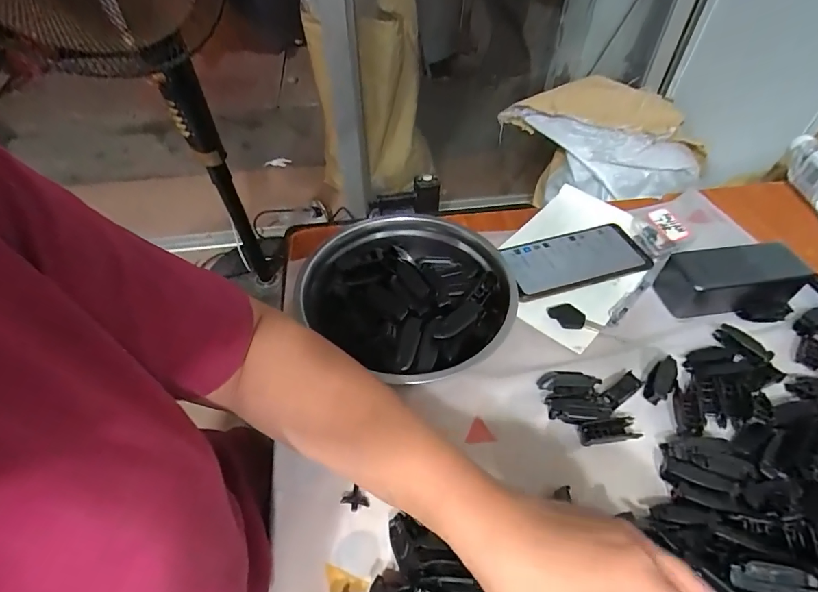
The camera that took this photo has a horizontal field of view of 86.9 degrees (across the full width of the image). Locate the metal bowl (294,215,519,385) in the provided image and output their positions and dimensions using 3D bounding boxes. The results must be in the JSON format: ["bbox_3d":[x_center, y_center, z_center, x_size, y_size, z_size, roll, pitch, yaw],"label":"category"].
[{"bbox_3d":[0.004,-0.003,0.436,0.204,0.052,0.178,36,58,28],"label":"metal bowl"}]

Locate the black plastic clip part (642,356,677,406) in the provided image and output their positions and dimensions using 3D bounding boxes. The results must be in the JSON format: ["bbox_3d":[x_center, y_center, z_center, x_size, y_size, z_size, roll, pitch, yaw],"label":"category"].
[{"bbox_3d":[0.235,0.077,0.400,0.019,0.009,0.050,29,55,25],"label":"black plastic clip part"}]

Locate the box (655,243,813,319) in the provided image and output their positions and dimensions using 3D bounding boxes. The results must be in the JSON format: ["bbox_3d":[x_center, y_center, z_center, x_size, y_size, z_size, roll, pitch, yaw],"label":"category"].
[{"bbox_3d":[0.337,-0.015,0.452,0.125,0.052,0.052,-2,48,0],"label":"box"}]

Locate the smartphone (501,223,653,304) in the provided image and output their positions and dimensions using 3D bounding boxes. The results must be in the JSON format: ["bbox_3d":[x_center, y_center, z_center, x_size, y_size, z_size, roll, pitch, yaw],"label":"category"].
[{"bbox_3d":[0.191,-0.042,0.496,0.159,0.014,0.073,-12,49,-9],"label":"smartphone"}]

